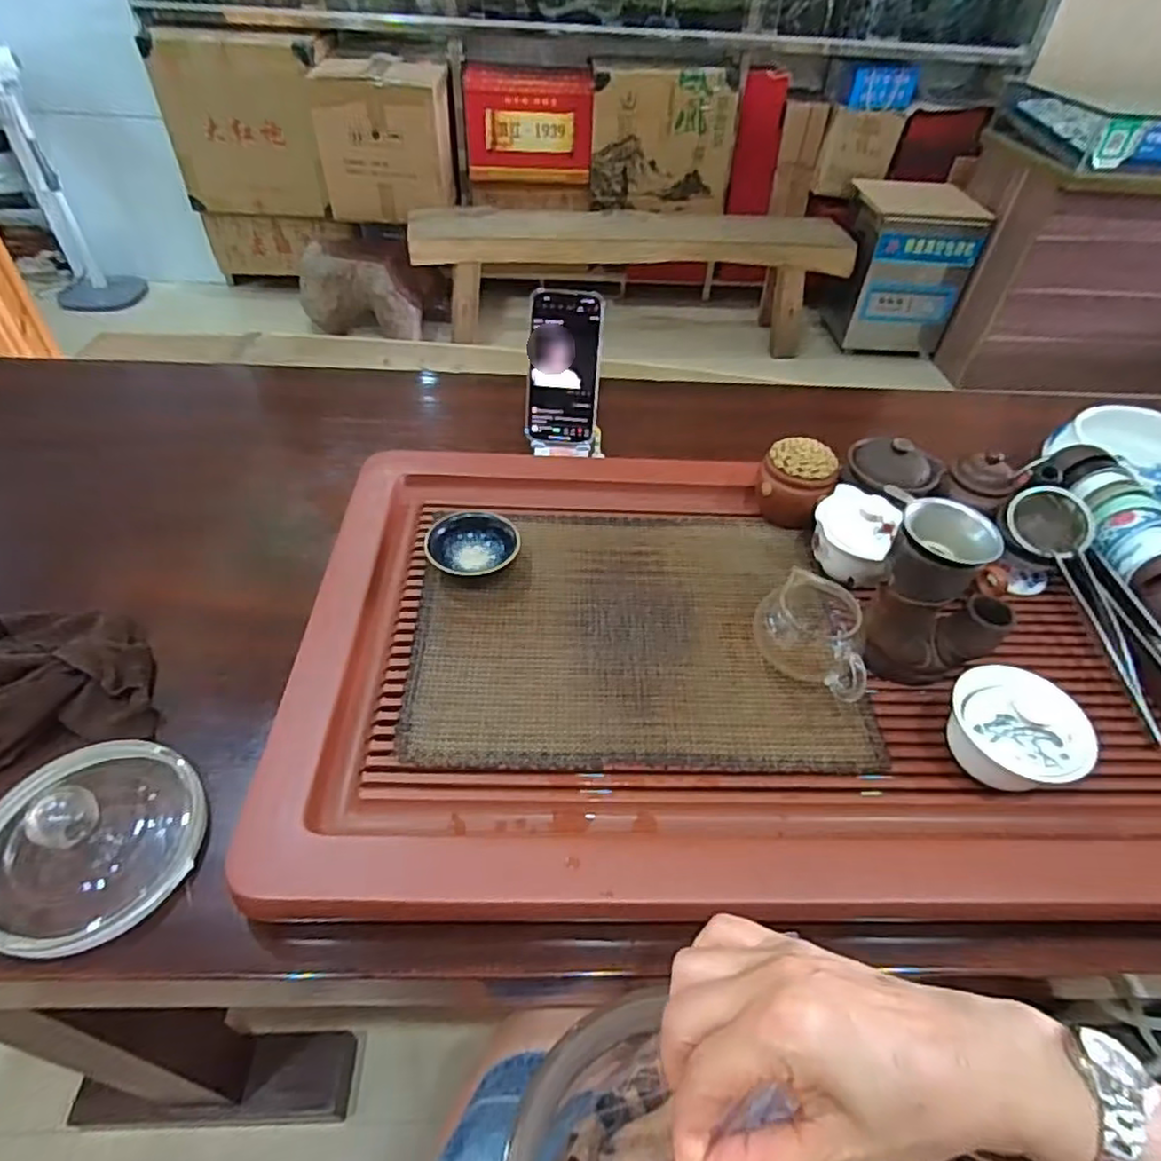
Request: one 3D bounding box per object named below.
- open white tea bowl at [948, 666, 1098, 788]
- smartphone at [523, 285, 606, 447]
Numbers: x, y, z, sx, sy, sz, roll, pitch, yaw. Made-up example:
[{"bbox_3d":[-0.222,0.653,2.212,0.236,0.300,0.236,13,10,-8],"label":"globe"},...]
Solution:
[{"bbox_3d":[0.314,0.116,0.492,0.080,0.072,0.093,-32,57,-29],"label":"open white tea bowl"},{"bbox_3d":[-0.019,-0.237,0.750,0.082,0.163,0.018,3,18,-3],"label":"smartphone"}]

